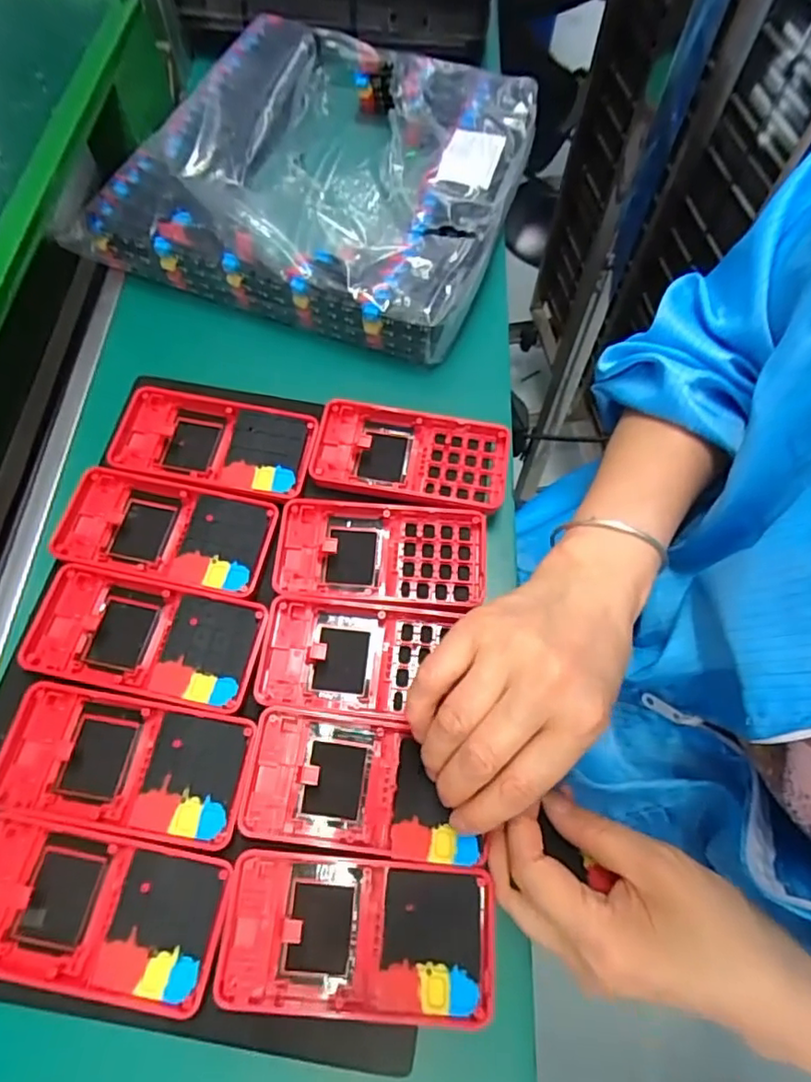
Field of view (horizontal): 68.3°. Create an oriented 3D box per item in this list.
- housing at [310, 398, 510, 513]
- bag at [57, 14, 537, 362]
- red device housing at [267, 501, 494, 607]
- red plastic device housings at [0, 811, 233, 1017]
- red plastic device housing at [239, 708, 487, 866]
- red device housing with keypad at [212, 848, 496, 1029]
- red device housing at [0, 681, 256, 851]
[{"bbox_3d":[0.003,-0.053,0.387,0.123,0.017,0.064,9,65,3],"label":"housing"},{"bbox_3d":[-0.066,-0.297,0.481,0.304,0.058,0.285,18,66,7],"label":"bag"},{"bbox_3d":[-0.014,0.007,0.356,0.123,0.020,0.060,2,65,0],"label":"red device housing"},{"bbox_3d":[-0.148,0.170,0.278,0.124,0.016,0.061,10,65,3],"label":"red plastic device housings"},{"bbox_3d":[-0.021,0.123,0.302,0.116,0.018,0.062,7,65,2],"label":"red plastic device housing"},{"bbox_3d":[-0.021,0.181,0.276,0.124,0.013,0.062,4,65,1],"label":"red device housing with keypad"},{"bbox_3d":[-0.141,0.111,0.302,0.121,0.008,0.061,9,65,3],"label":"red device housing"}]

